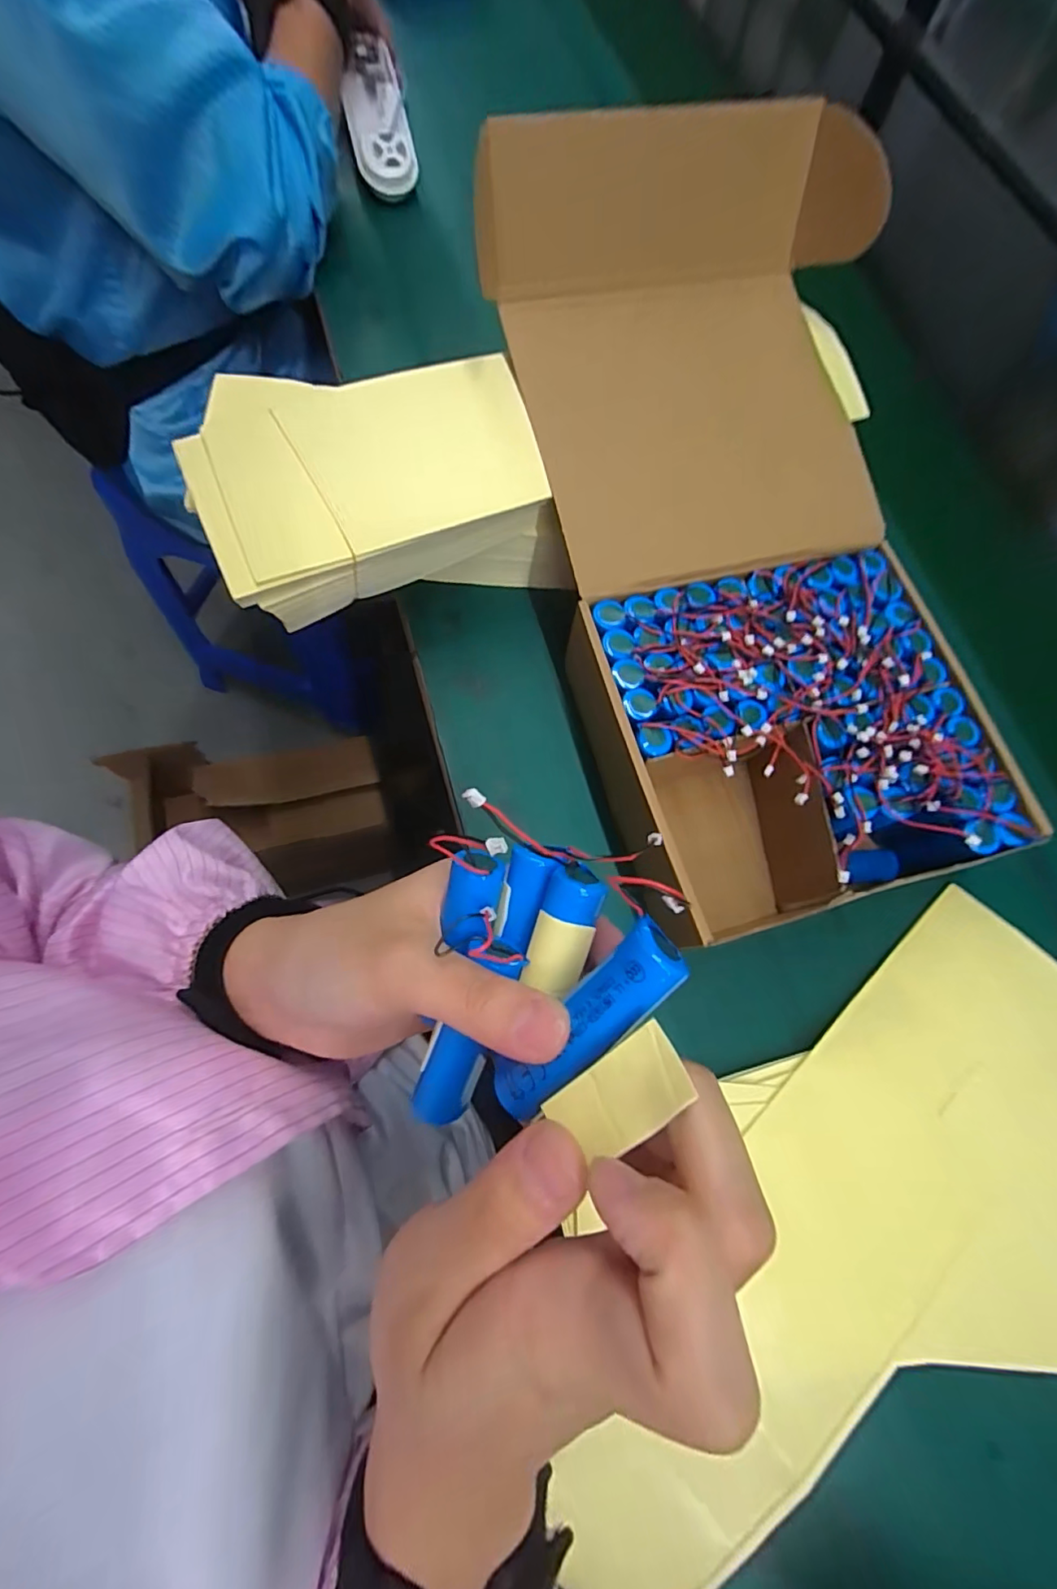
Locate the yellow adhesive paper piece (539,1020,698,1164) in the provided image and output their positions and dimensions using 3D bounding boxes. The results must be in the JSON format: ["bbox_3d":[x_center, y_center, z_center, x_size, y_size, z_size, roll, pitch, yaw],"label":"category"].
[{"bbox_3d":[0.022,0.076,0.135,0.037,0.004,0.020,-43,46,12],"label":"yellow adhesive paper piece"}]

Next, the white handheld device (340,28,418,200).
[{"bbox_3d":[-0.136,-0.611,0.488,0.054,0.028,0.134,-10,89,-5],"label":"white handheld device"}]

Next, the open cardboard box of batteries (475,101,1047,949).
[{"bbox_3d":[0.122,-0.144,0.318,0.228,0.102,0.435,-10,85,-5],"label":"open cardboard box of batteries"}]

